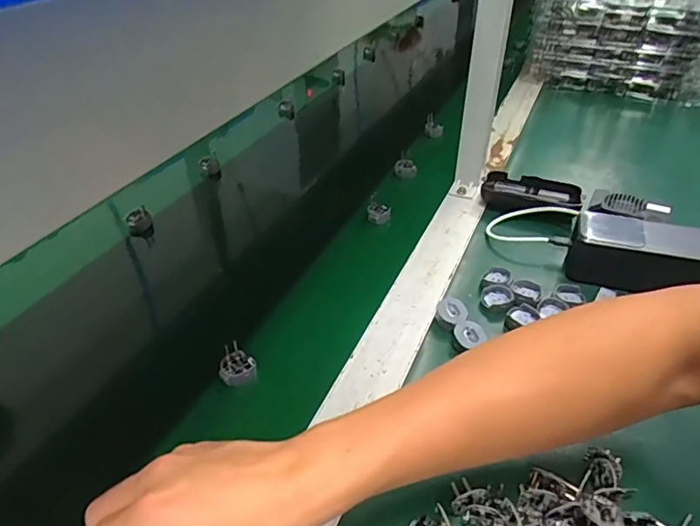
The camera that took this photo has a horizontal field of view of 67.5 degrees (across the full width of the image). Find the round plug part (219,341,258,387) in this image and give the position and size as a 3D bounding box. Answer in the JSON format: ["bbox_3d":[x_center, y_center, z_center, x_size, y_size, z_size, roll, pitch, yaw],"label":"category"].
[{"bbox_3d":[-0.093,0.084,0.430,0.028,0.019,0.032,-17,41,-22],"label":"round plug part"}]

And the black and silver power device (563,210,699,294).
[{"bbox_3d":[0.277,-0.007,0.493,0.129,0.054,0.053,15,40,18],"label":"black and silver power device"}]

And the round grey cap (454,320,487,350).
[{"bbox_3d":[0.102,0.062,0.443,0.023,0.014,0.026,-15,41,-20],"label":"round grey cap"}]

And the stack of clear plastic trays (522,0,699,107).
[{"bbox_3d":[0.490,-0.435,0.932,0.288,0.203,0.223,17,40,19],"label":"stack of clear plastic trays"}]

